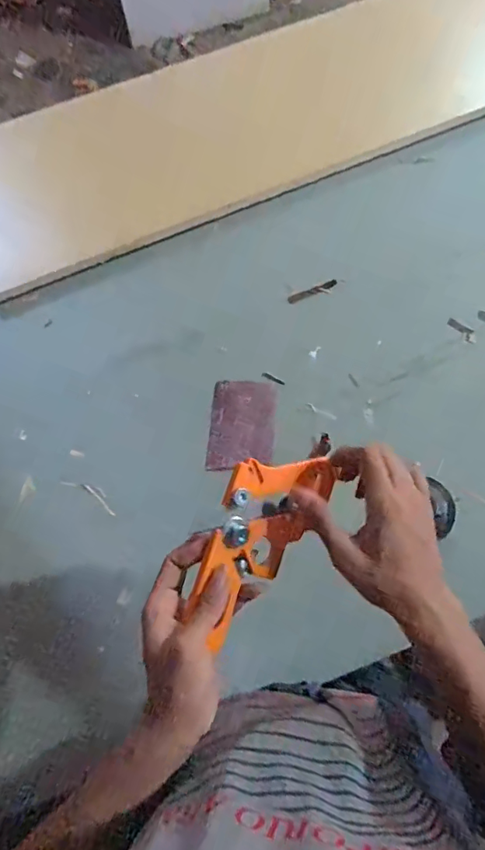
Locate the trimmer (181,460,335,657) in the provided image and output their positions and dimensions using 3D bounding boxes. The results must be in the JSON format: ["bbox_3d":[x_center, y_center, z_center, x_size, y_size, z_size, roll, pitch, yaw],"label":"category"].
[{"bbox_3d":[0.007,0.085,0.418,0.069,0.043,0.167,35,76,13],"label":"trimmer"}]

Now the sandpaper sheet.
[{"bbox_3d":[0.000,0.000,0.703,0.087,0.010,0.123,6,81,-1],"label":"sandpaper sheet"}]

